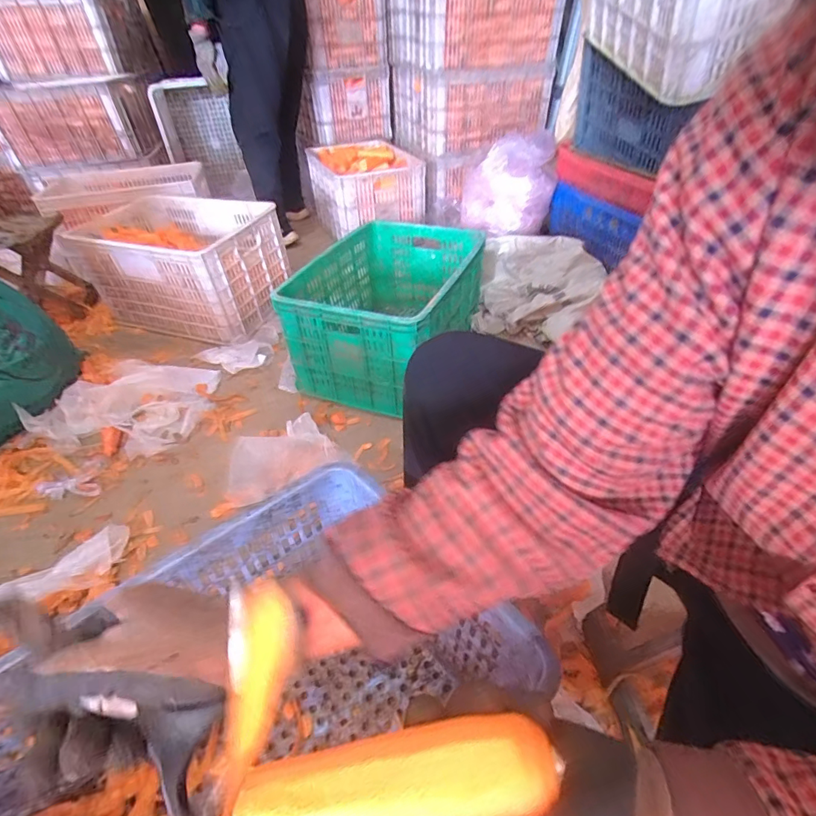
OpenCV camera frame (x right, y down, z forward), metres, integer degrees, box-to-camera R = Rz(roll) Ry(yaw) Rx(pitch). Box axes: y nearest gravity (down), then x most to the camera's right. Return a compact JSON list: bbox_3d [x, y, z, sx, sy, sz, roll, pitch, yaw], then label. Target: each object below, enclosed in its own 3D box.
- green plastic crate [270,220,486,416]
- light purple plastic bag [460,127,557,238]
[{"bbox_3d":[-0.045,-0.255,1.144,0.378,0.261,0.509,15,44,19],"label":"green plastic crate"},{"bbox_3d":[0.305,-0.677,1.350,0.270,0.238,0.158,0,41,3],"label":"light purple plastic bag"}]

